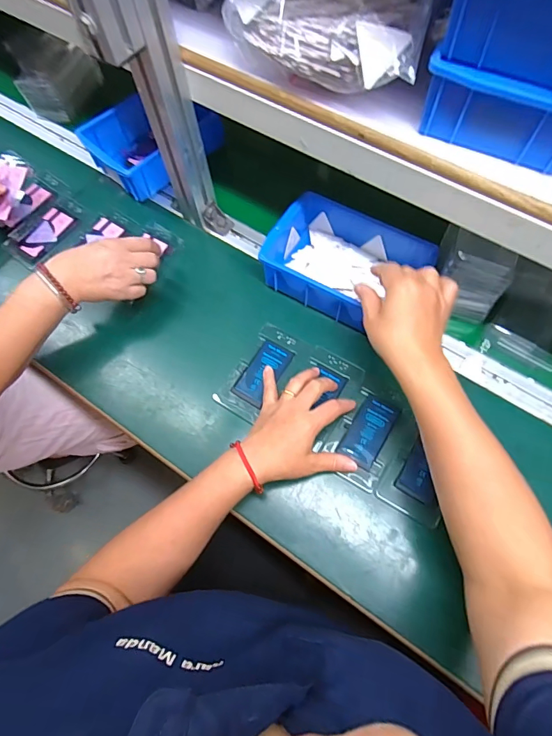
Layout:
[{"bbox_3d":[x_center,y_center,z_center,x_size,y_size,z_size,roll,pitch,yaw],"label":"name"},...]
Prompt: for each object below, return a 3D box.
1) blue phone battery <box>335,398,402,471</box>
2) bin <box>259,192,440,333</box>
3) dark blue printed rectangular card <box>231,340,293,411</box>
[{"bbox_3d":[0.112,0.076,0.491,0.044,0.008,0.082,28,71,13],"label":"blue phone battery"},{"bbox_3d":[0.097,-0.149,0.550,0.194,0.059,0.163,29,71,13],"label":"bin"},{"bbox_3d":[-0.017,0.006,0.528,0.044,0.006,0.085,34,74,15],"label":"dark blue printed rectangular card"}]

